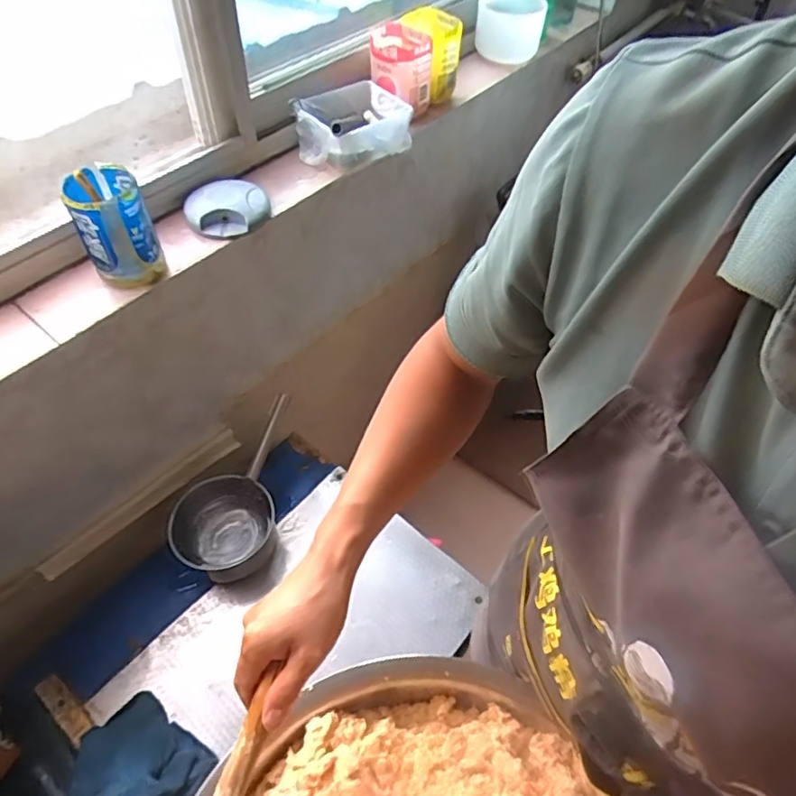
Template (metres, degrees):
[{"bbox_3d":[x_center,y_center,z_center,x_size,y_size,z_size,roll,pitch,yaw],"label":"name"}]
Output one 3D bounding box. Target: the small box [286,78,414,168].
[{"bbox_3d":[-0.080,-0.465,0.953,0.192,0.076,0.148,-35,63,-26],"label":"small box"}]

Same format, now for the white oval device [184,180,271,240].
[{"bbox_3d":[-0.250,-0.282,0.840,0.116,0.027,0.105,-15,56,-14],"label":"white oval device"}]

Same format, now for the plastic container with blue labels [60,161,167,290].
[{"bbox_3d":[-0.358,-0.219,0.729,0.084,0.124,0.095,-19,57,-17],"label":"plastic container with blue labels"}]

